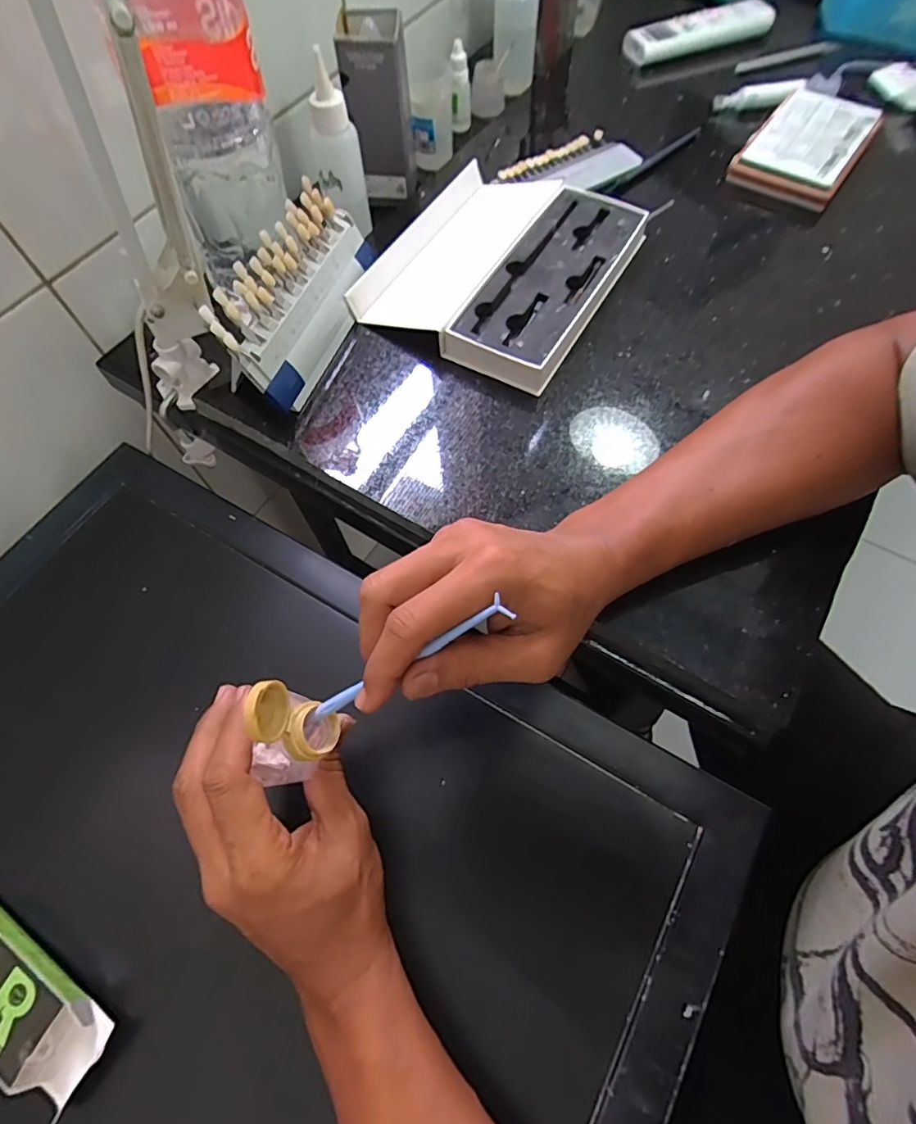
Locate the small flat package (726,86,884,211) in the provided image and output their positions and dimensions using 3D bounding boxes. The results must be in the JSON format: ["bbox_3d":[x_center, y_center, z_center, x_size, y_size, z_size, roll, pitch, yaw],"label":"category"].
[{"bbox_3d":[0.341,-0.408,0.524,0.095,0.030,0.152,32,71,16],"label":"small flat package"}]

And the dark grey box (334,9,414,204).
[{"bbox_3d":[-0.073,-0.423,0.506,0.056,0.129,0.073,-5,65,1],"label":"dark grey box"}]

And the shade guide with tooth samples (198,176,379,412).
[{"bbox_3d":[-0.118,-0.207,0.416,0.041,0.084,0.170,18,68,11],"label":"shade guide with tooth samples"}]

